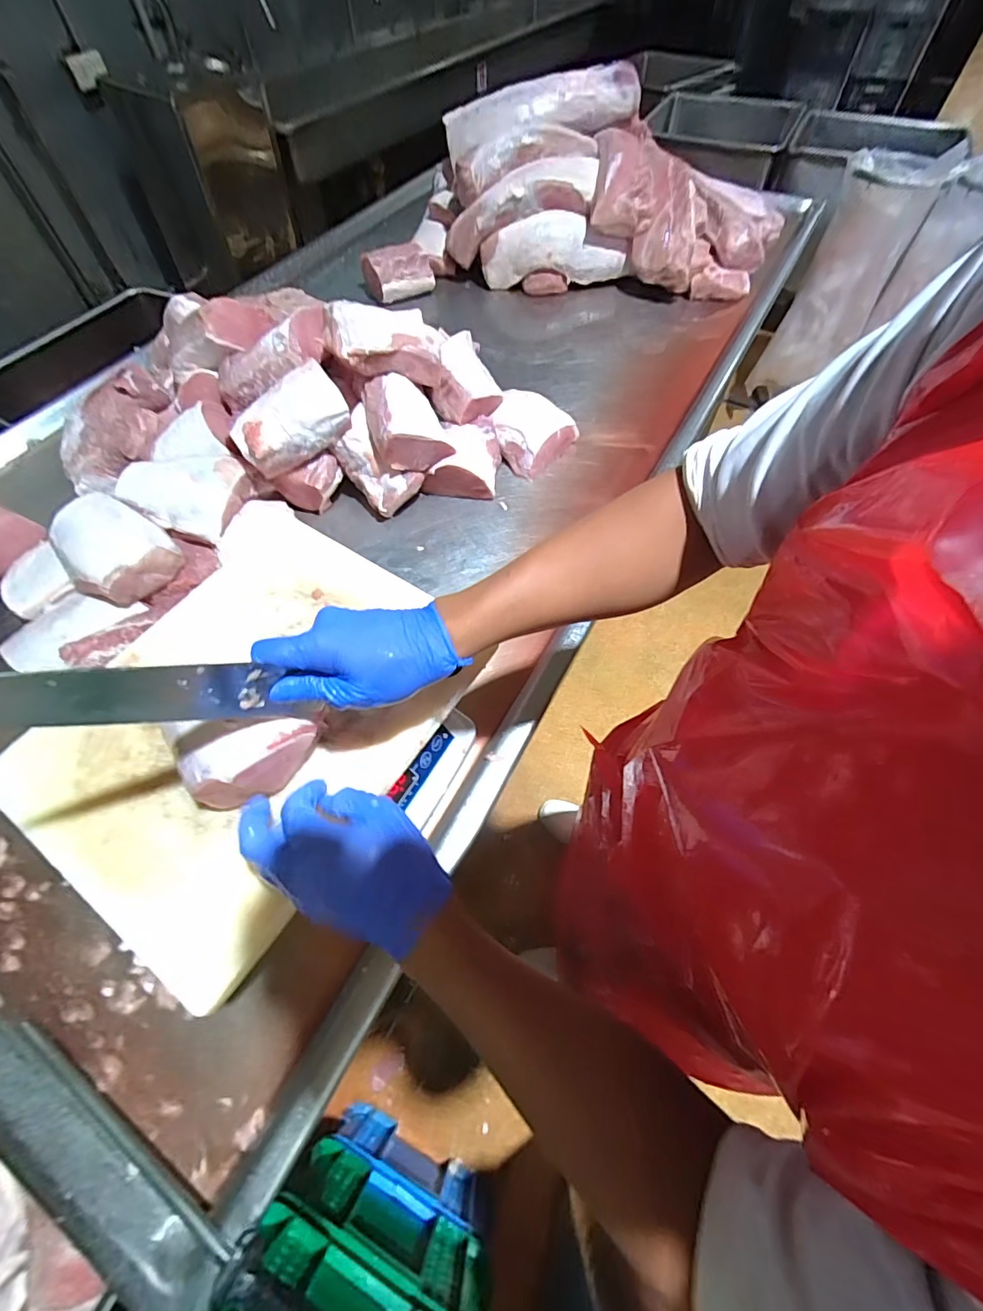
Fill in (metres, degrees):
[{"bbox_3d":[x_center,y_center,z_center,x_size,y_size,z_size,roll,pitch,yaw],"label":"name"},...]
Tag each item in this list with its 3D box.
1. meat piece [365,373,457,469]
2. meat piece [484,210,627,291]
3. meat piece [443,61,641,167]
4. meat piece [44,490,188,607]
[{"bbox_3d":[-0.135,-0.368,0.767,0.117,0.089,0.127,-17,61,-7],"label":"meat piece"},{"bbox_3d":[0.143,-0.932,1.139,0.314,0.139,0.084,-7,60,-2],"label":"meat piece"},{"bbox_3d":[0.128,-1.249,1.112,0.456,0.092,0.123,-14,61,-6],"label":"meat piece"},{"bbox_3d":[-0.531,-0.154,0.675,0.178,0.060,0.129,37,68,21],"label":"meat piece"}]

